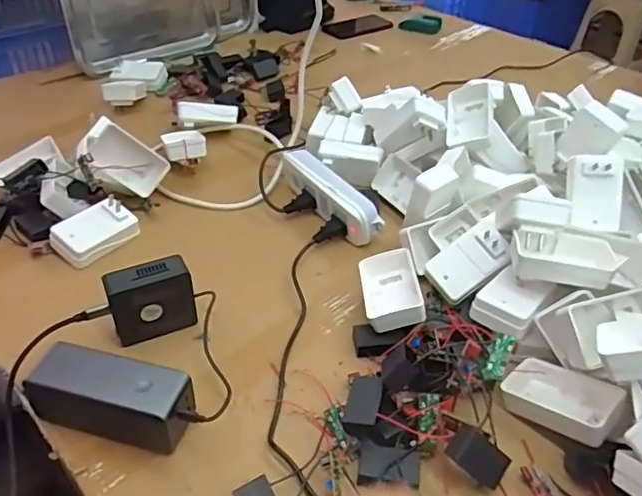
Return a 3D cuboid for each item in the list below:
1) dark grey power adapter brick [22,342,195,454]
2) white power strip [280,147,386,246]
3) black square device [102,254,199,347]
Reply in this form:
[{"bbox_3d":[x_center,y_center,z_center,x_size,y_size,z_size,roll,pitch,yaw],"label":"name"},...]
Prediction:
[{"bbox_3d":[-0.173,0.126,0.484,0.132,0.060,0.051,8,41,9],"label":"dark grey power adapter brick"},{"bbox_3d":[0.007,-0.070,0.721,0.039,0.043,0.178,-24,46,-26],"label":"white power strip"},{"bbox_3d":[-0.166,0.050,0.563,0.077,0.074,0.037,-15,43,-18],"label":"black square device"}]

